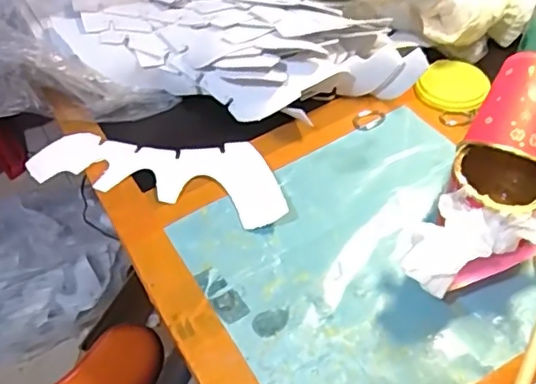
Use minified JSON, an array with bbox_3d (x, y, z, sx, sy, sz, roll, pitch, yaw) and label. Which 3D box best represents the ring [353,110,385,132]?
[{"bbox_3d":[0.090,-0.066,0.513,0.030,0.004,0.021,-23,54,-12],"label":"ring"}]

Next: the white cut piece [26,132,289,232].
[{"bbox_3d":[-0.093,-0.024,0.493,0.214,0.010,0.070,11,58,10],"label":"white cut piece"}]

